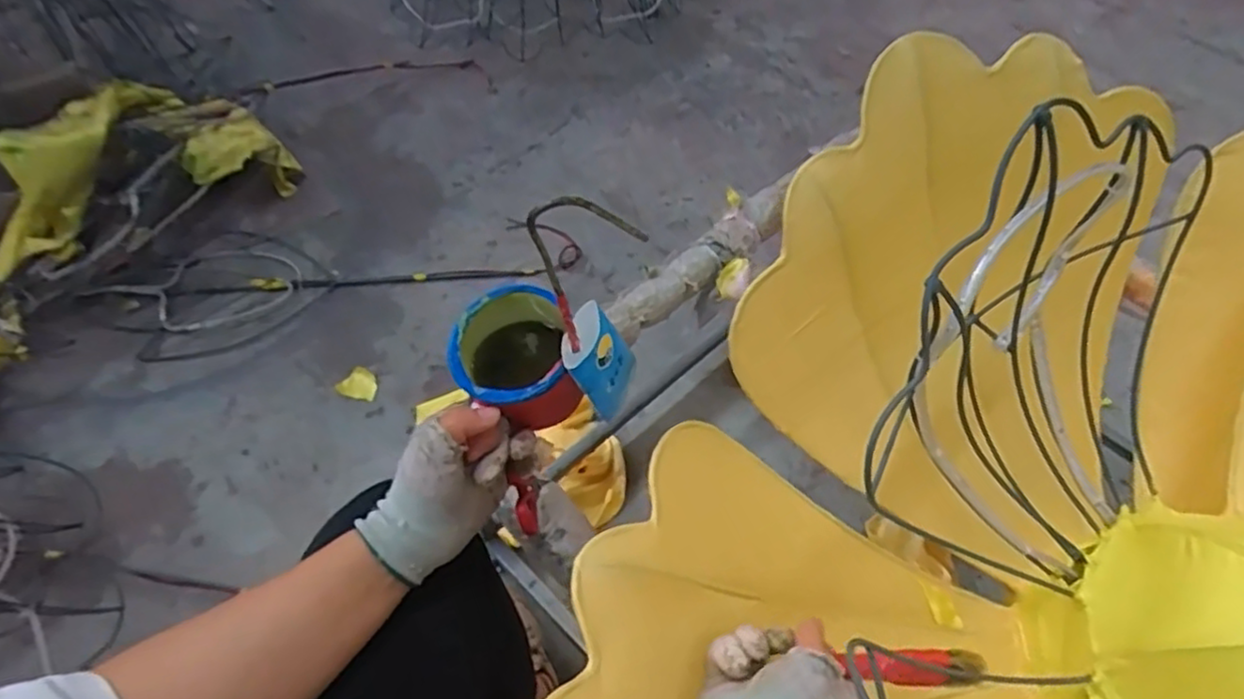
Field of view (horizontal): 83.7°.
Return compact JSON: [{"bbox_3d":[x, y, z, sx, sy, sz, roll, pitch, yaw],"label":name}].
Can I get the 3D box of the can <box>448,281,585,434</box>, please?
[{"bbox_3d":[-0.077,0.011,0.503,0.080,0.089,0.084,-20,66,-2],"label":"can"}]

